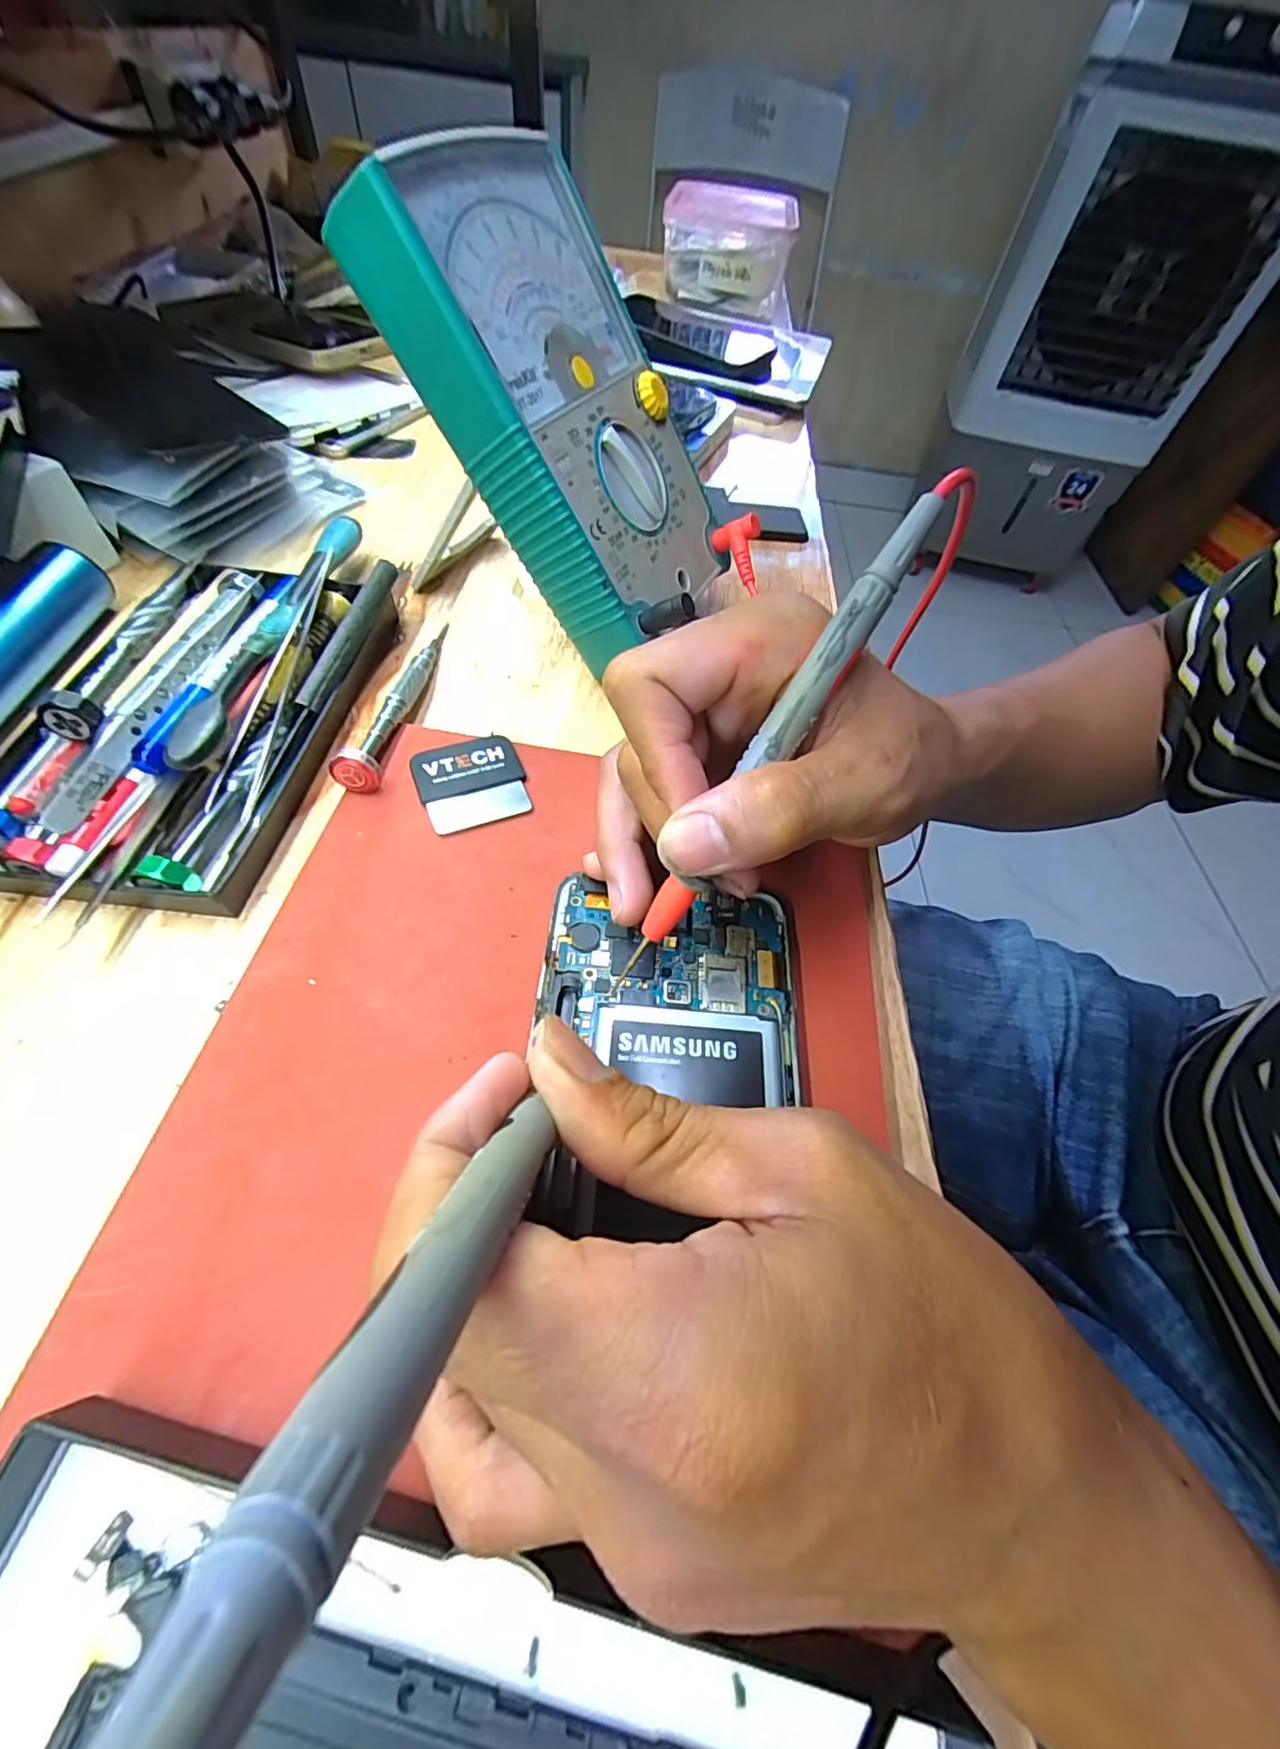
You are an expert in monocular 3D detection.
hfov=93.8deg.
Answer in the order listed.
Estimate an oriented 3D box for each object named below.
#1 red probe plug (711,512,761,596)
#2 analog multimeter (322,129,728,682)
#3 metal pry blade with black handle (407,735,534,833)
[{"bbox_3d":[0.048,-0.152,0.285,0.020,0.019,0.034,-9,79,-11],"label":"red probe plug"},{"bbox_3d":[-0.025,-0.179,0.240,0.035,0.156,0.103,4,49,46],"label":"analog multimeter"},{"bbox_3d":[-0.065,-0.037,0.229,0.039,0.005,0.036,-16,59,-16],"label":"metal pry blade with black handle"}]

